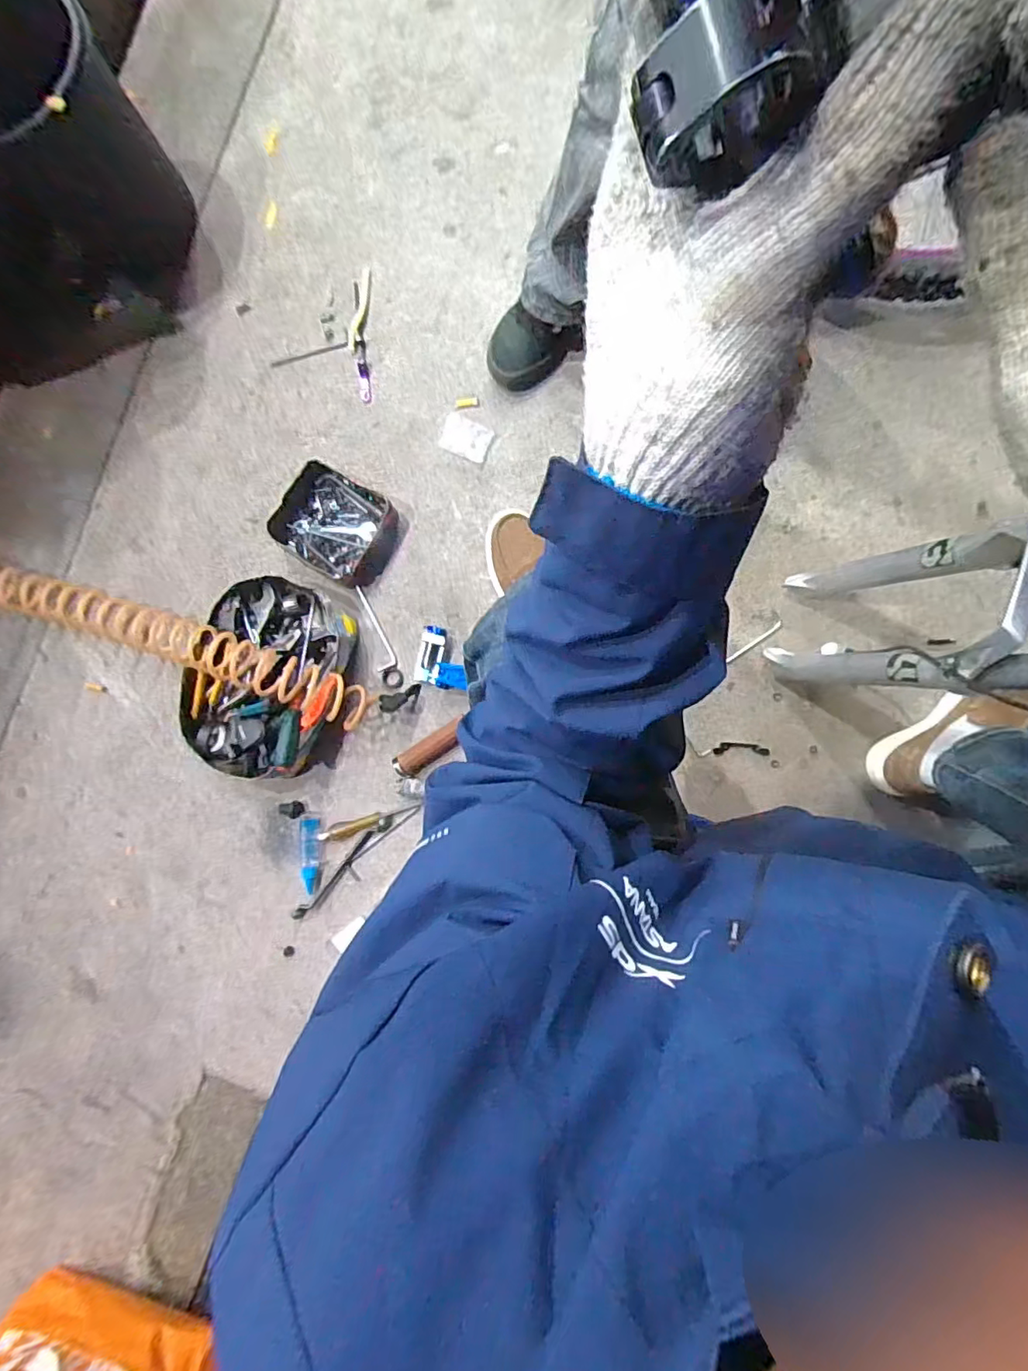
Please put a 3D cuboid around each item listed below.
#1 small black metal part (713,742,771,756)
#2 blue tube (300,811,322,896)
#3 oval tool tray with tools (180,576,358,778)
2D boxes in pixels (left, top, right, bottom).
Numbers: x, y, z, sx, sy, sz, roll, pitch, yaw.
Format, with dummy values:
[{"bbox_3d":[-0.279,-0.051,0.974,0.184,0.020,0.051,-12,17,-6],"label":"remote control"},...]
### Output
[{"bbox_3d":[0.371,0.104,0.925,0.089,0.004,0.020,2,89,4],"label":"small black metal part"},{"bbox_3d":[-0.341,0.277,0.947,0.034,0.026,0.128,1,89,4],"label":"blue tube"},{"bbox_3d":[-0.391,-0.007,0.917,0.232,0.083,0.313,14,90,4],"label":"oval tool tray with tools"}]

